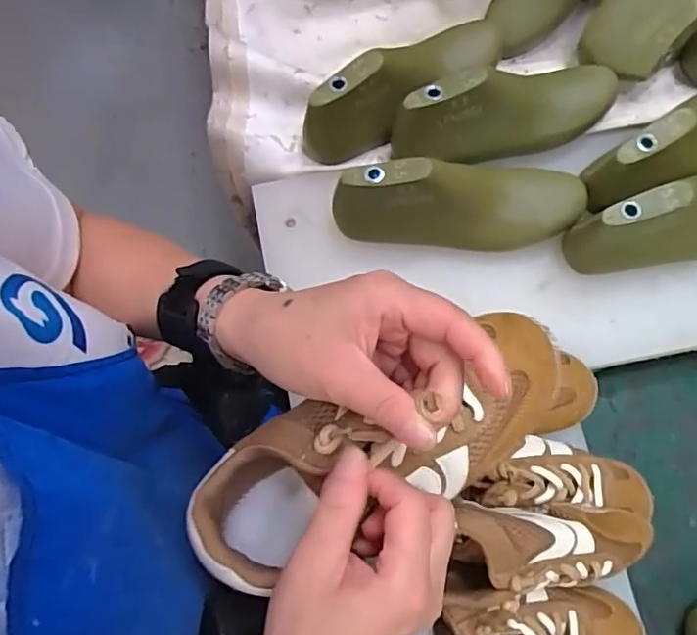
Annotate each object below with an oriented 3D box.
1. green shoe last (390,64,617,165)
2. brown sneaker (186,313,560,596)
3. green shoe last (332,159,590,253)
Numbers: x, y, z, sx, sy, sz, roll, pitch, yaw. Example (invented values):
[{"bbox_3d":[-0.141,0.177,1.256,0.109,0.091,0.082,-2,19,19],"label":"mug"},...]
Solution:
[{"bbox_3d":[0.153,-0.195,0.538,0.235,0.074,0.066,-23,73,-6],"label":"green shoe last"},{"bbox_3d":[0.021,0.068,0.306,0.221,0.095,0.082,-20,72,-8],"label":"brown sneaker"},{"bbox_3d":[0.101,-0.100,0.508,0.221,0.074,0.057,-6,71,-1],"label":"green shoe last"}]

